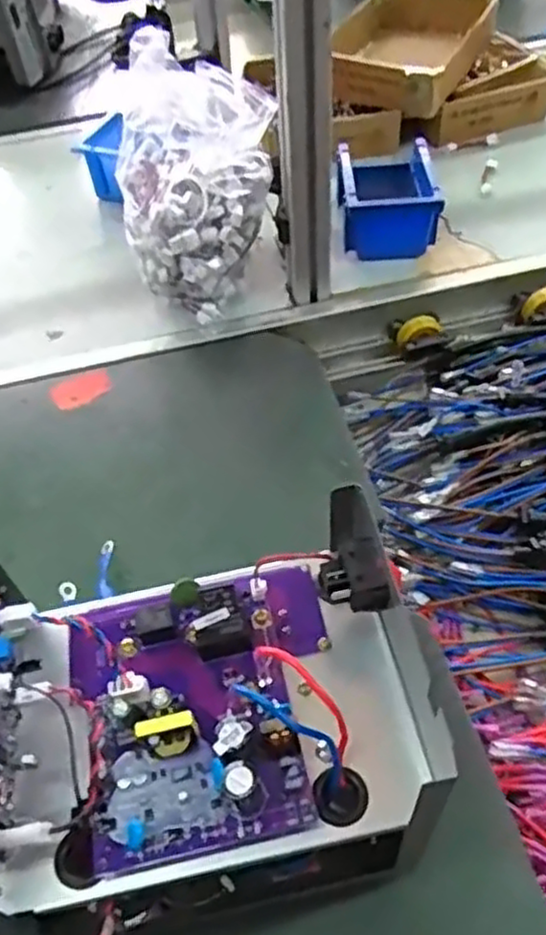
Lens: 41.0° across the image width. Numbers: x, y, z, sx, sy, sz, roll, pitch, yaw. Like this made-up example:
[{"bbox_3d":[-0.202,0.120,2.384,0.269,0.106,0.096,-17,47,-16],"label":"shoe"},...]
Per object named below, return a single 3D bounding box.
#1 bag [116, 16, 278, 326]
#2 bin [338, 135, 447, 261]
[{"bbox_3d":[-0.080,-0.277,0.743,0.152,0.205,0.158,10,53,13],"label":"bag"},{"bbox_3d":[0.127,-0.303,0.814,0.106,0.088,0.122,0,51,4],"label":"bin"}]

